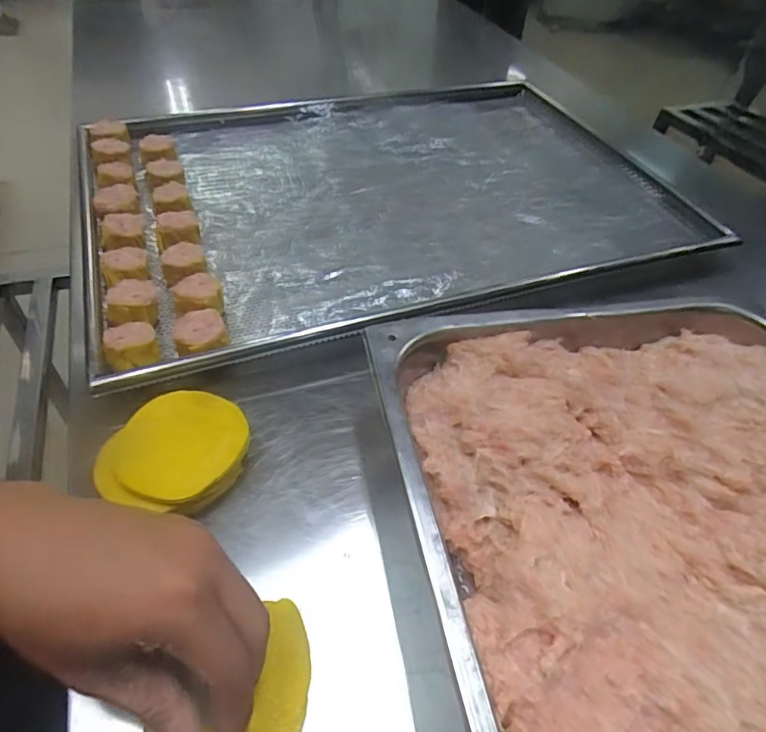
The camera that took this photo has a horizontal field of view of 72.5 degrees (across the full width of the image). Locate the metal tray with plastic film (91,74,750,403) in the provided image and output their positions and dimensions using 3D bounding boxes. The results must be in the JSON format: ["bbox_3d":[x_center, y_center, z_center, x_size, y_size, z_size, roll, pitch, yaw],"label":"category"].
[{"bbox_3d":[0.015,-0.205,0.594,0.644,0.032,0.436,-13,51,-18],"label":"metal tray with plastic film"}]

